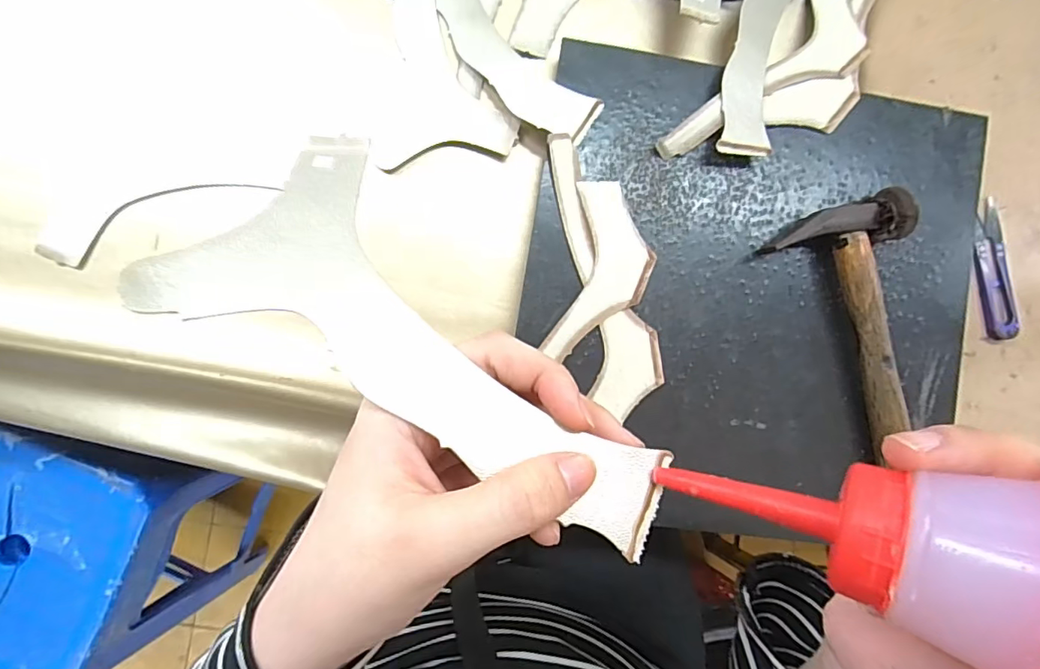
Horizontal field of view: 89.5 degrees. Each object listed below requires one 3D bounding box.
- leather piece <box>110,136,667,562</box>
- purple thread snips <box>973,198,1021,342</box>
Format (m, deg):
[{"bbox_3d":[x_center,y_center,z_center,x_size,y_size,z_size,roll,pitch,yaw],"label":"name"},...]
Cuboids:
[{"bbox_3d":[-0.026,-0.008,0.181,0.182,0.016,0.086,26,65,2],"label":"leather piece"},{"bbox_3d":[0.349,-0.048,0.383,0.027,0.009,0.101,-8,90,-5],"label":"purple thread snips"}]

